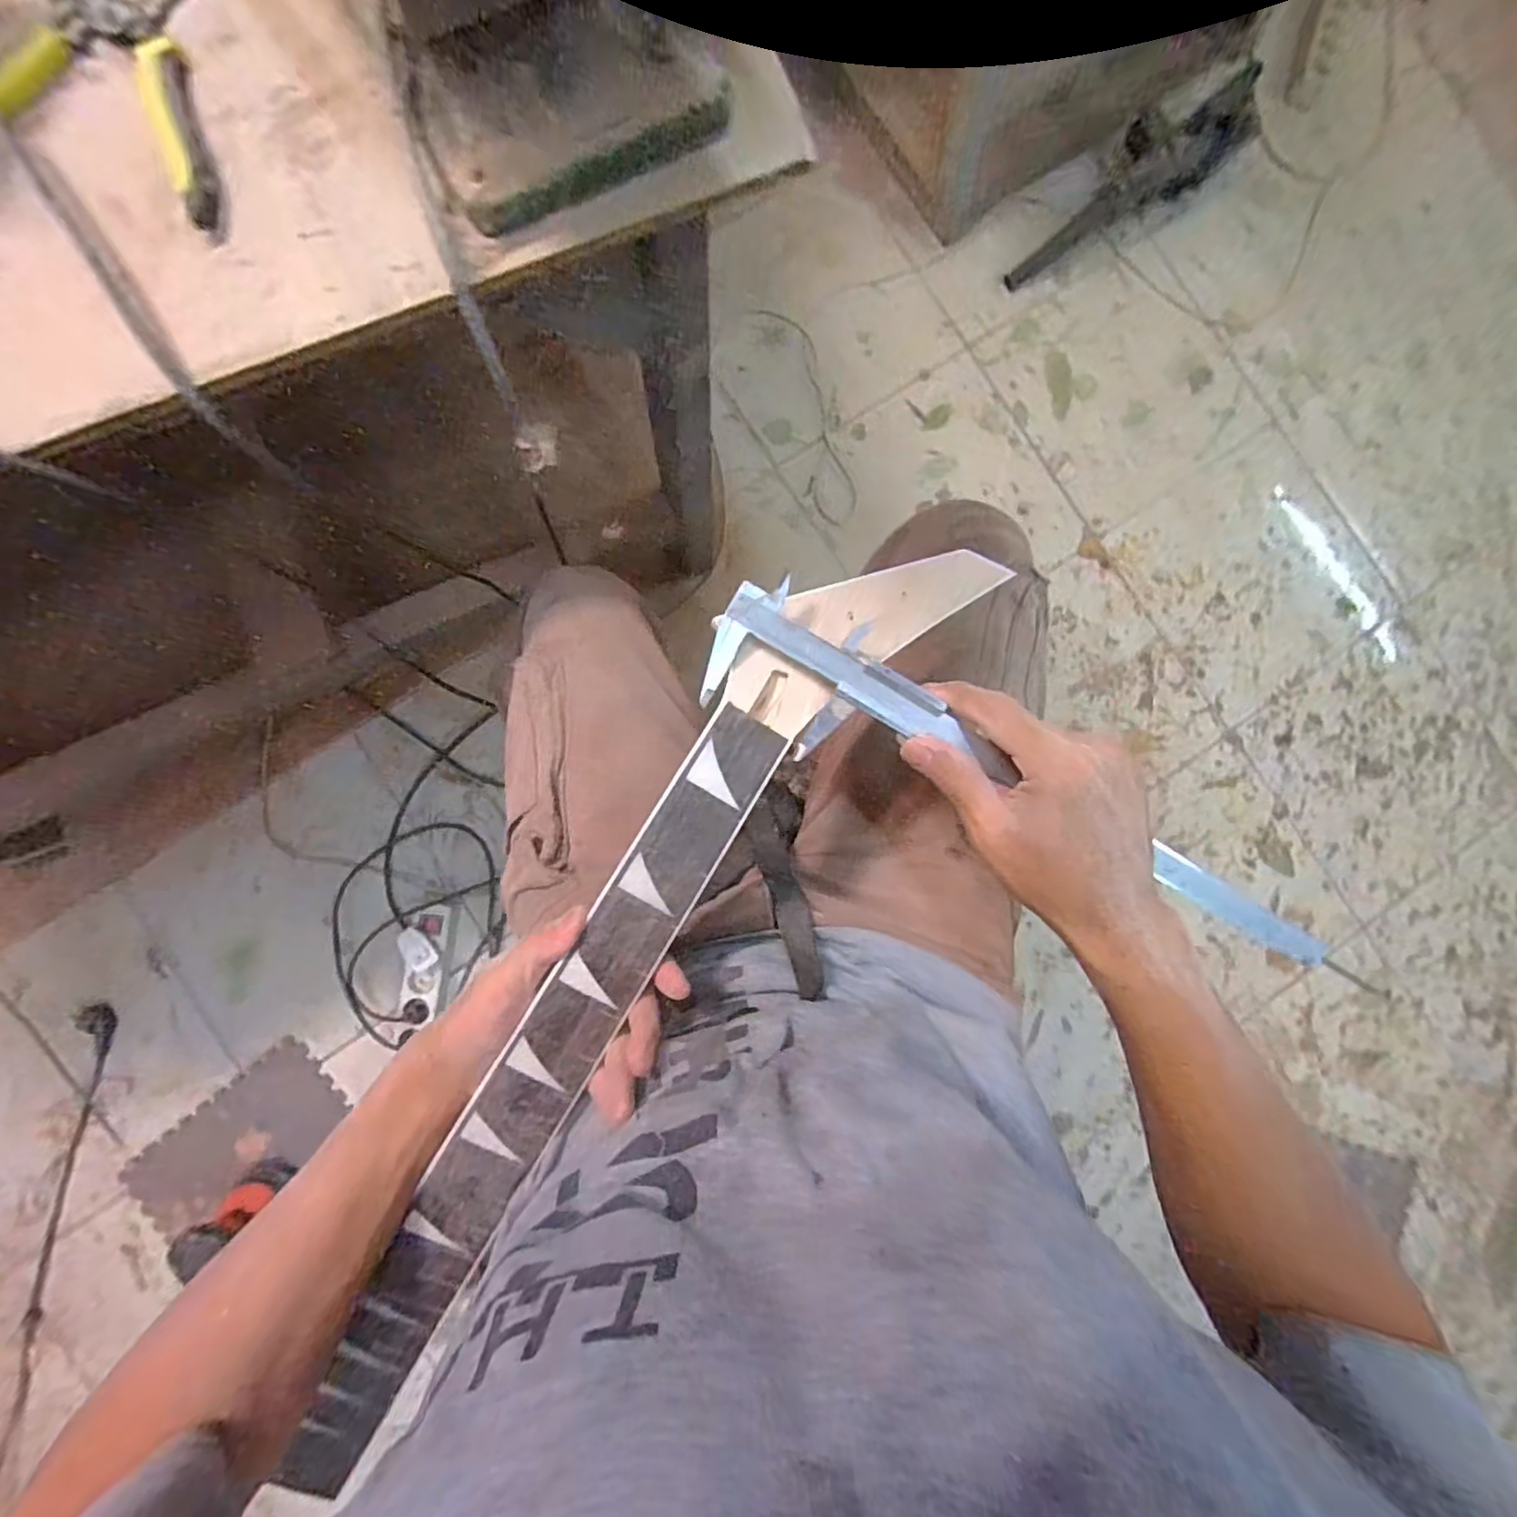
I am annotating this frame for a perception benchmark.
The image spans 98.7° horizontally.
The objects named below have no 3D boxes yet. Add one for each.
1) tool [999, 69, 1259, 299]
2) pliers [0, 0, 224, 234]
[{"bbox_3d":[0.629,-0.975,1.098,0.434,0.115,0.116,-34,88,-5],"label":"tool"},{"bbox_3d":[-0.343,-0.359,0.335,0.138,0.016,0.147,8,87,-4],"label":"pliers"}]

